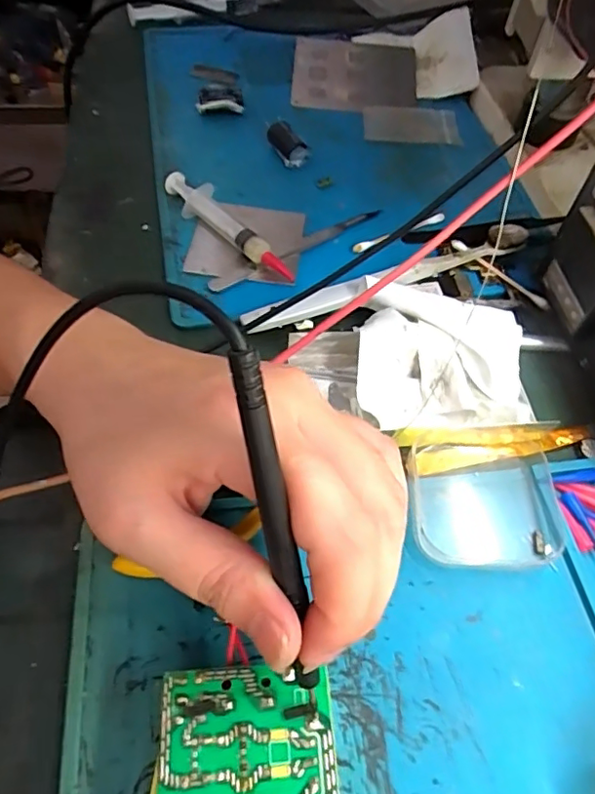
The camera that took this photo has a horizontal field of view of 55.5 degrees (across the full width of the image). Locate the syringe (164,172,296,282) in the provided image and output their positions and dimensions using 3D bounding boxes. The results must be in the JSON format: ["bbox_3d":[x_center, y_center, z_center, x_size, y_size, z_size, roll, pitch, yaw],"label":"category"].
[{"bbox_3d":[-0.044,-0.104,0.346,0.020,0.019,0.106,-35,64,-24],"label":"syringe"}]

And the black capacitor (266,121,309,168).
[{"bbox_3d":[-0.009,-0.179,0.399,0.021,0.017,0.033,-30,76,-22],"label":"black capacitor"}]

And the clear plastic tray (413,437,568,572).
[{"bbox_3d":[0.086,0.047,0.260,0.066,0.009,0.061,2,55,-2],"label":"clear plastic tray"}]

